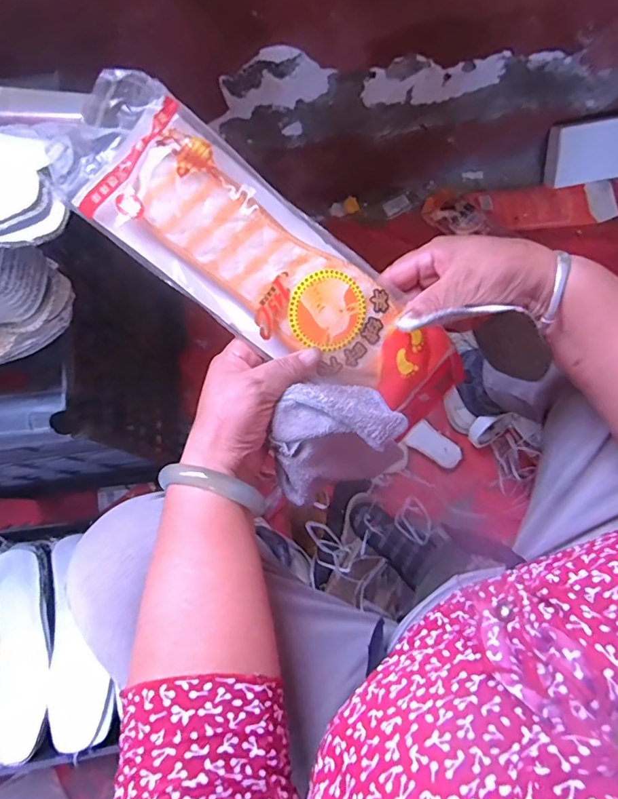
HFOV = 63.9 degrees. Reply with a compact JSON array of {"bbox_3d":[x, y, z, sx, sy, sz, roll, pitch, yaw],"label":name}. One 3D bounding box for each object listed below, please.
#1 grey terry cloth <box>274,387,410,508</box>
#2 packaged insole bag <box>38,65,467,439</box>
[{"bbox_3d":[0.017,0.028,0.357,0.091,0.067,0.072,-20,77,-5],"label":"grey terry cloth"},{"bbox_3d":[-0.018,-0.088,0.359,0.320,0.029,0.097,34,78,-16],"label":"packaged insole bag"}]

